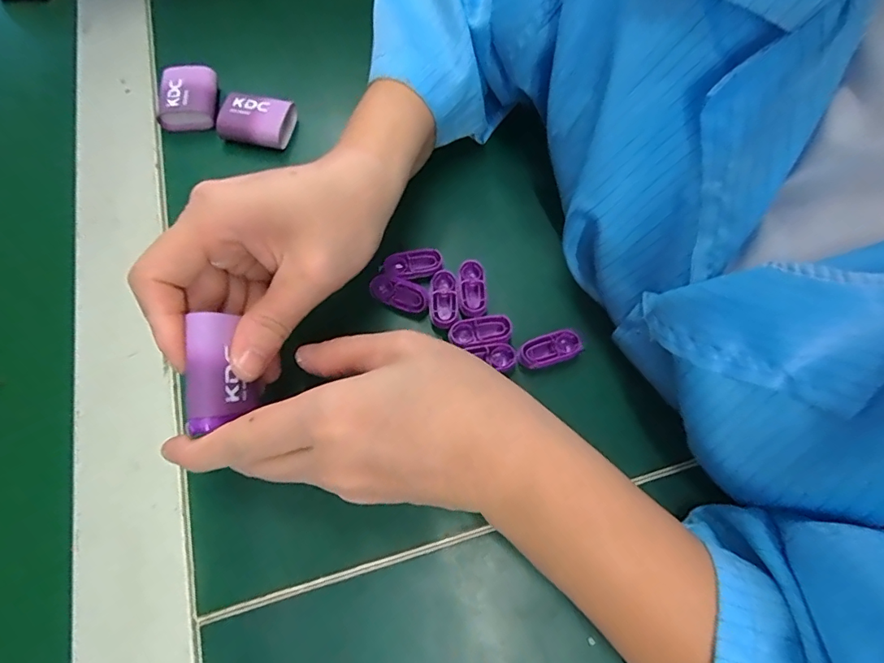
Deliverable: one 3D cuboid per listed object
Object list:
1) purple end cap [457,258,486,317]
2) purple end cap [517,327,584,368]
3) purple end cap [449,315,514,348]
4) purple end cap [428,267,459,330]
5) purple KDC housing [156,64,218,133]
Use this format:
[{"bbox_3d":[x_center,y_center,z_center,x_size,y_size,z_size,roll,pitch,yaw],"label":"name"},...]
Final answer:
[{"bbox_3d":[0.017,-0.025,0.268,0.015,0.004,0.036,-2,67,-1],"label":"purple end cap"},{"bbox_3d":[0.057,0.009,0.257,0.036,0.005,0.016,-18,68,-8],"label":"purple end cap"},{"bbox_3d":[0.021,-0.001,0.257,0.034,0.004,0.015,-11,68,-5],"label":"purple end cap"},{"bbox_3d":[0.001,-0.019,0.265,0.015,0.004,0.035,-2,67,-1],"label":"purple end cap"},{"bbox_3d":[-0.168,-0.156,0.316,0.035,0.020,0.038,-7,67,-3],"label":"purple KDC housing"}]

